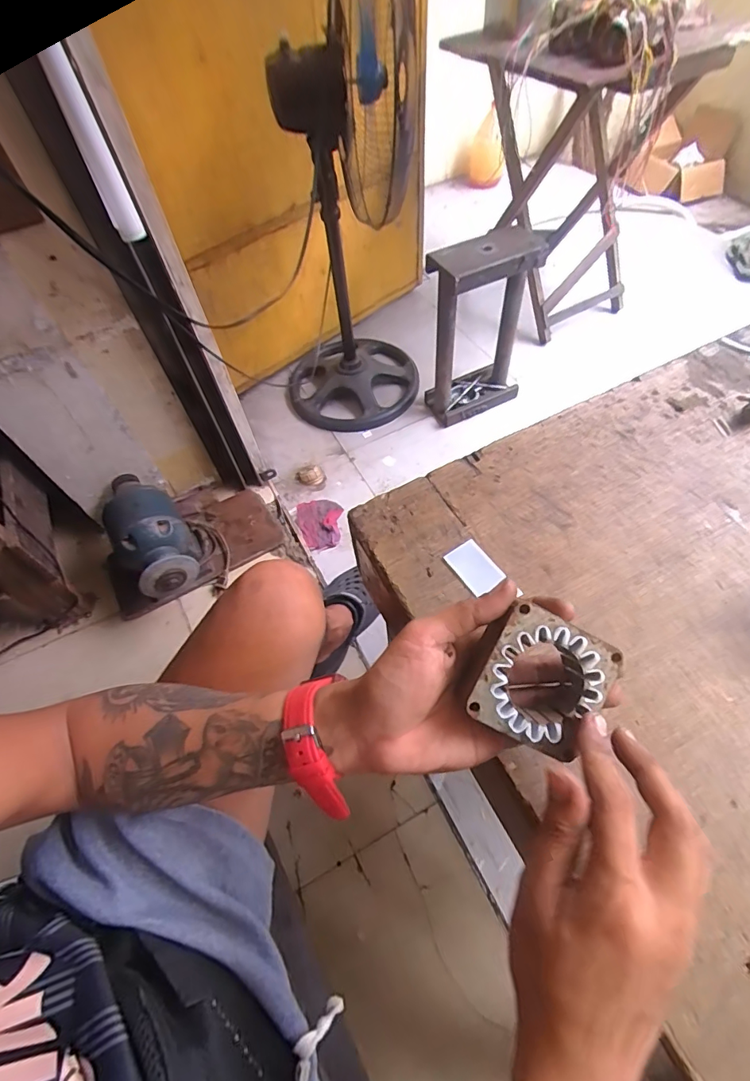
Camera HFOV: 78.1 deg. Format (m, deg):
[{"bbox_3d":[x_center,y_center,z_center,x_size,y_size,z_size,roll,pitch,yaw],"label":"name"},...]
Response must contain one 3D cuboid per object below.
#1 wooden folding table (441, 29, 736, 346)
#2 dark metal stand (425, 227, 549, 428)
[{"bbox_3d":[0.507,-0.965,1.312,0.467,0.670,0.509,-21,58,-8],"label":"wooden folding table"},{"bbox_3d":[0.276,-0.549,1.221,0.263,0.451,0.151,-29,60,-13],"label":"dark metal stand"}]

